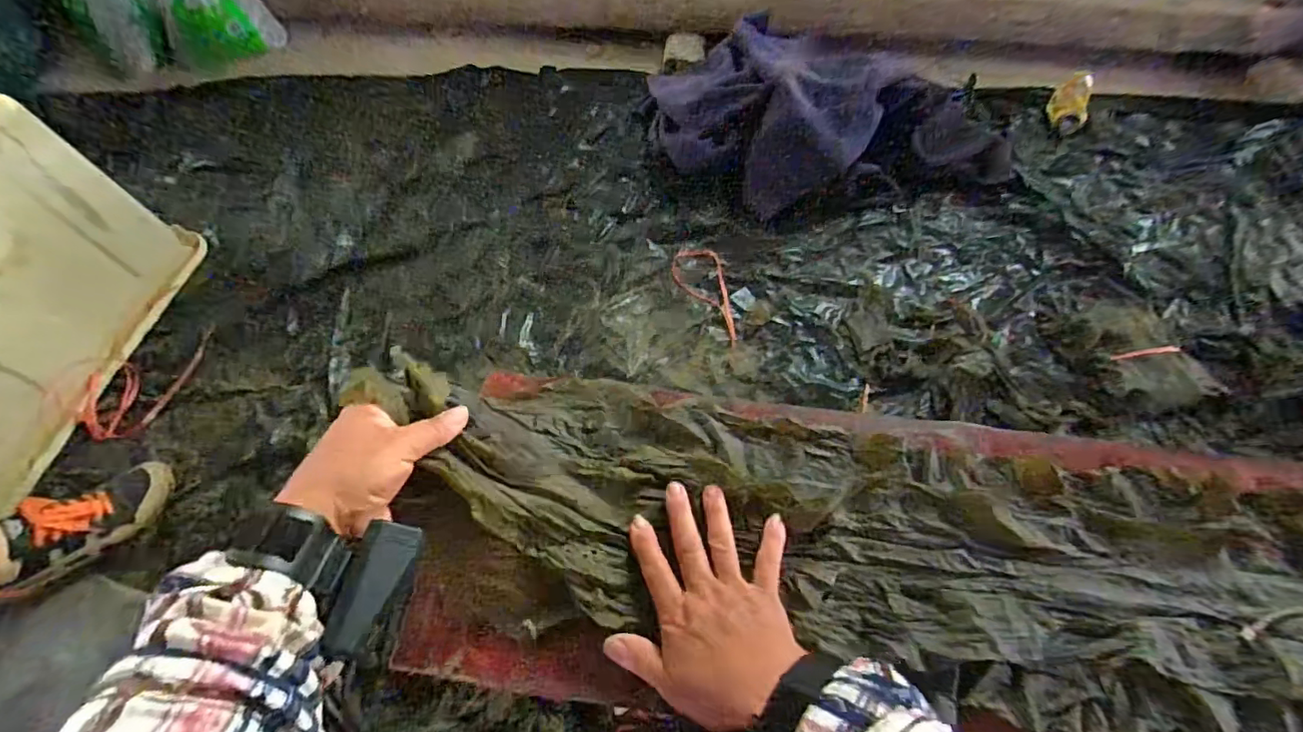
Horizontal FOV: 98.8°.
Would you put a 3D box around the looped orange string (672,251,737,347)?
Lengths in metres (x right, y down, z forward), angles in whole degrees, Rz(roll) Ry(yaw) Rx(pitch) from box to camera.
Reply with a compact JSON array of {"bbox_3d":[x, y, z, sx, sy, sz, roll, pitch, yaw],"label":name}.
[{"bbox_3d":[0.096,-0.137,1.044,0.091,0.009,0.222,-5,60,-4],"label":"looped orange string"}]

